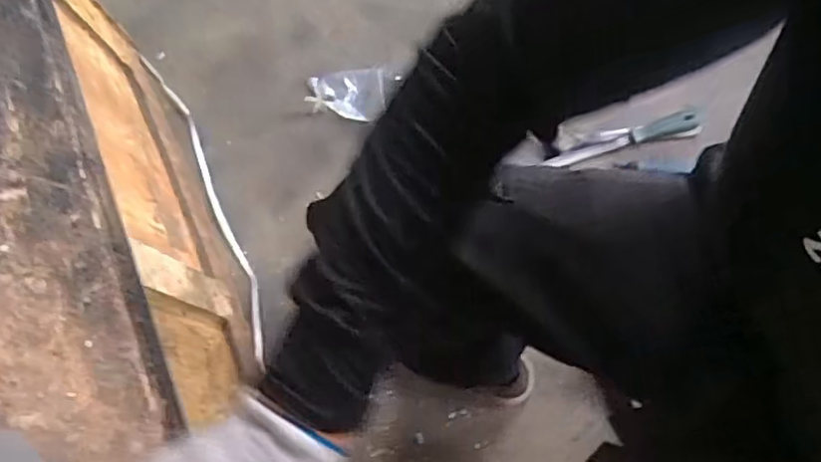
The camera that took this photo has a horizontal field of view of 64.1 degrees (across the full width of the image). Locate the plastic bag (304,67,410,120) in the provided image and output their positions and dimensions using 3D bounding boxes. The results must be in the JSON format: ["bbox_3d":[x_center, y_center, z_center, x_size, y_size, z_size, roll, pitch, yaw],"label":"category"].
[{"bbox_3d":[-0.096,-0.227,1.057,0.147,0.042,0.091,1,77,8],"label":"plastic bag"}]

